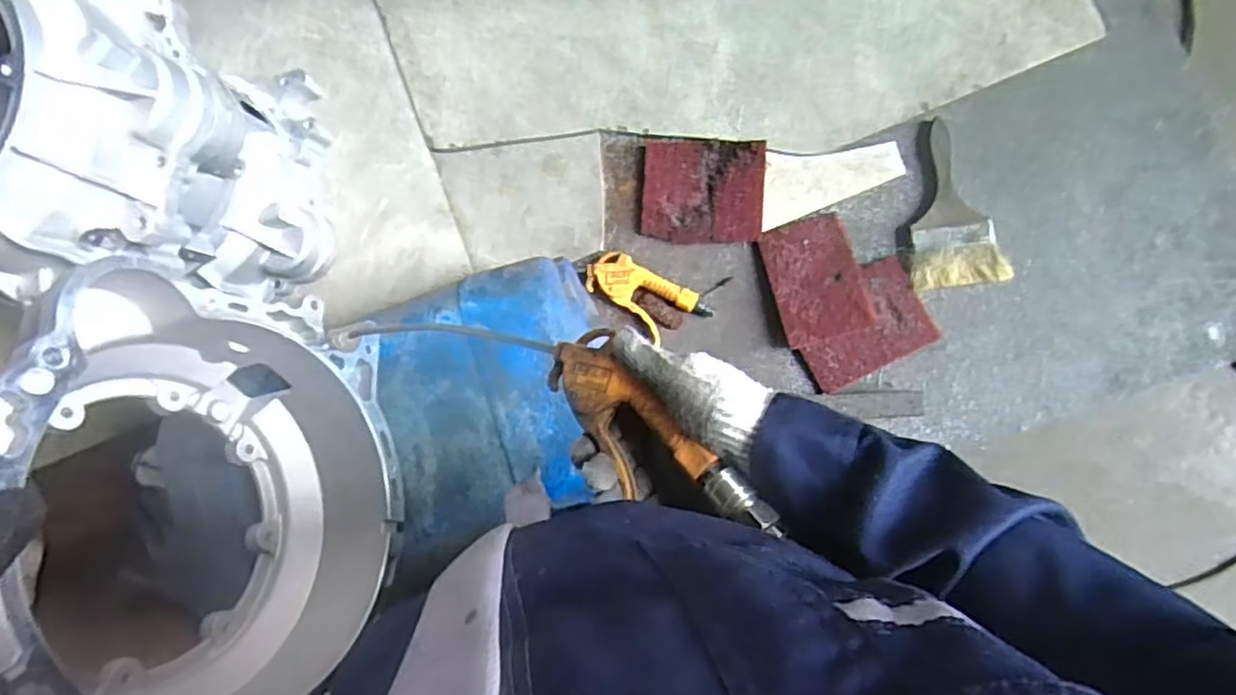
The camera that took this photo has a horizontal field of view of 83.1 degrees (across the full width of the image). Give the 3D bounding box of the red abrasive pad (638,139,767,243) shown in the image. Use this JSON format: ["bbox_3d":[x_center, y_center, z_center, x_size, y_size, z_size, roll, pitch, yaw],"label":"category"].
[{"bbox_3d":[0.106,-0.195,0.875,0.149,0.008,0.126,3,87,12],"label":"red abrasive pad"}]

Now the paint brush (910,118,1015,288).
[{"bbox_3d":[0.396,-0.172,0.829,0.106,0.016,0.199,-7,85,8],"label":"paint brush"}]

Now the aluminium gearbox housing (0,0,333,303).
[{"bbox_3d":[-0.563,-0.211,0.771,0.350,0.378,0.301,-16,84,7],"label":"aluminium gearbox housing"}]

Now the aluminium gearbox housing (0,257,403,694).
[{"bbox_3d":[-0.310,0.115,0.524,0.161,0.329,0.321,-9,85,6],"label":"aluminium gearbox housing"}]

